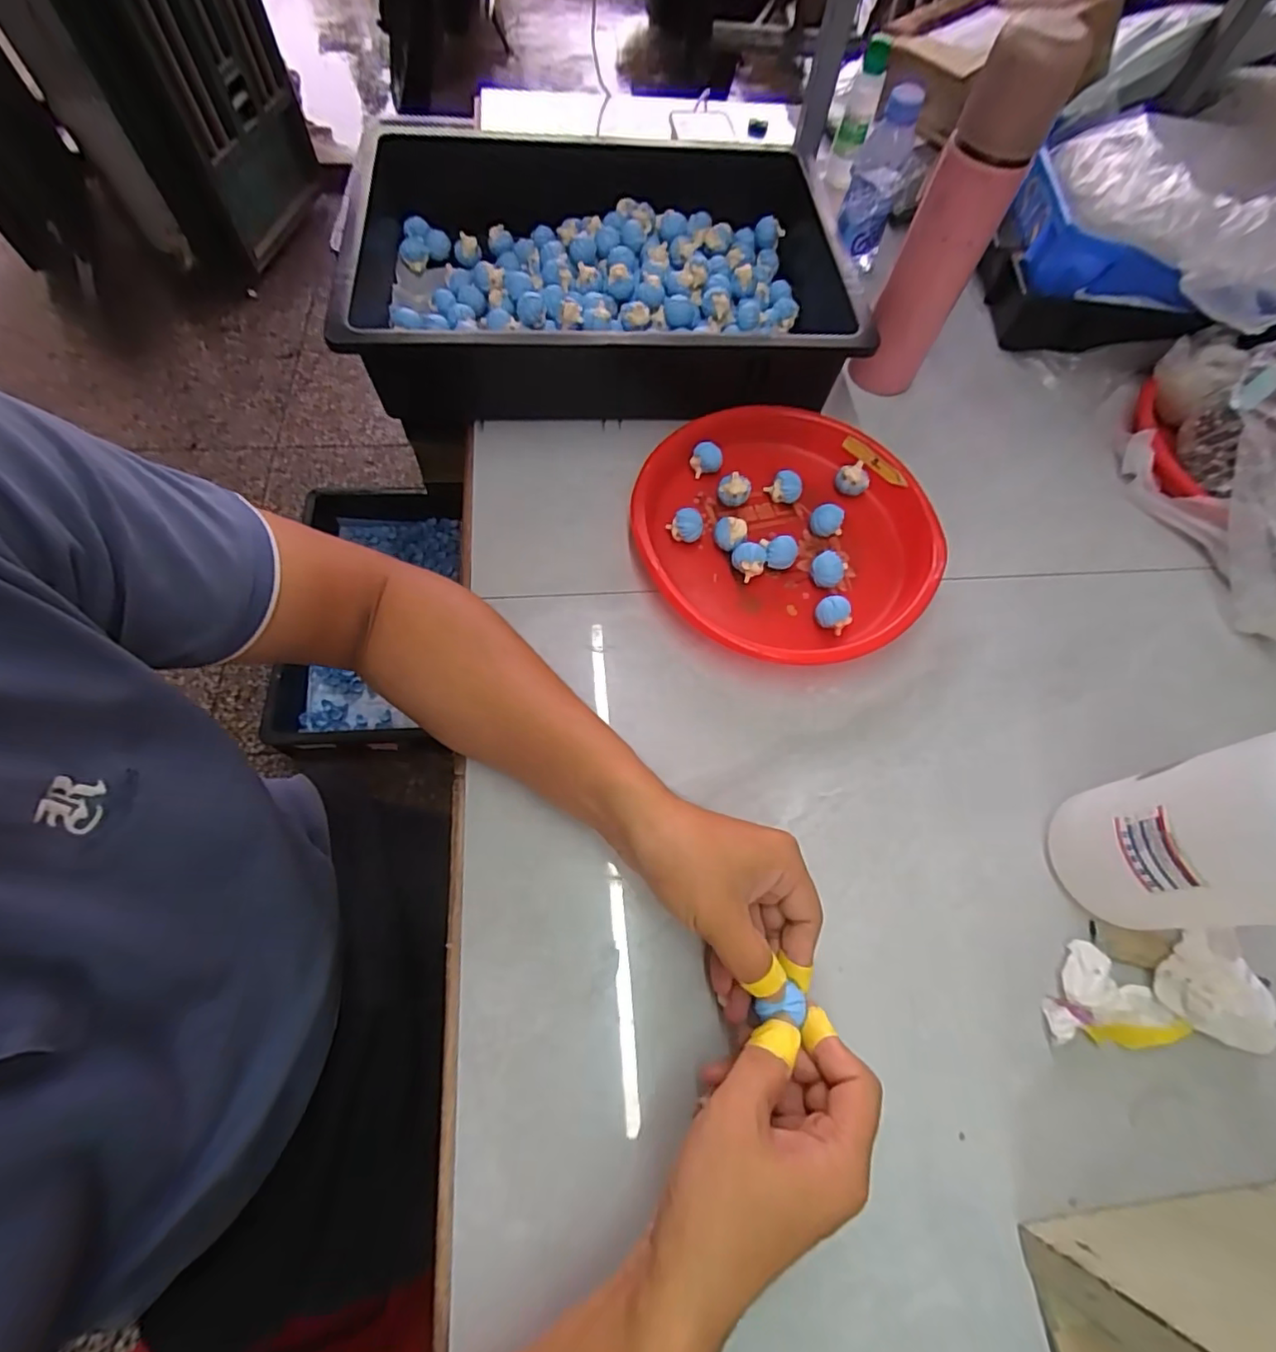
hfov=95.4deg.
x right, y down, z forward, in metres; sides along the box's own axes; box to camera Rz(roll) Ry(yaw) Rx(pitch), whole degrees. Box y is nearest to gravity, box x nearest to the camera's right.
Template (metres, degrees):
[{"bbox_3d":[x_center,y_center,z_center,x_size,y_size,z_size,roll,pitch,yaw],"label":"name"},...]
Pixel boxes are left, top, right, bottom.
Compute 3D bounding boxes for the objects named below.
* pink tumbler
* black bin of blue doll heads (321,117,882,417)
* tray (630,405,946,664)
[{"bbox_3d":[0.256,-0.360,0.487,0.064,0.248,0.063,26,66,9],"label":"pink tumbler"},{"bbox_3d":[-0.034,-0.389,0.577,0.460,0.099,0.316,-2,65,-5],"label":"black bin of blue doll heads"},{"bbox_3d":[0.124,-0.125,0.498,0.252,0.040,0.253,43,69,15],"label":"tray"}]

